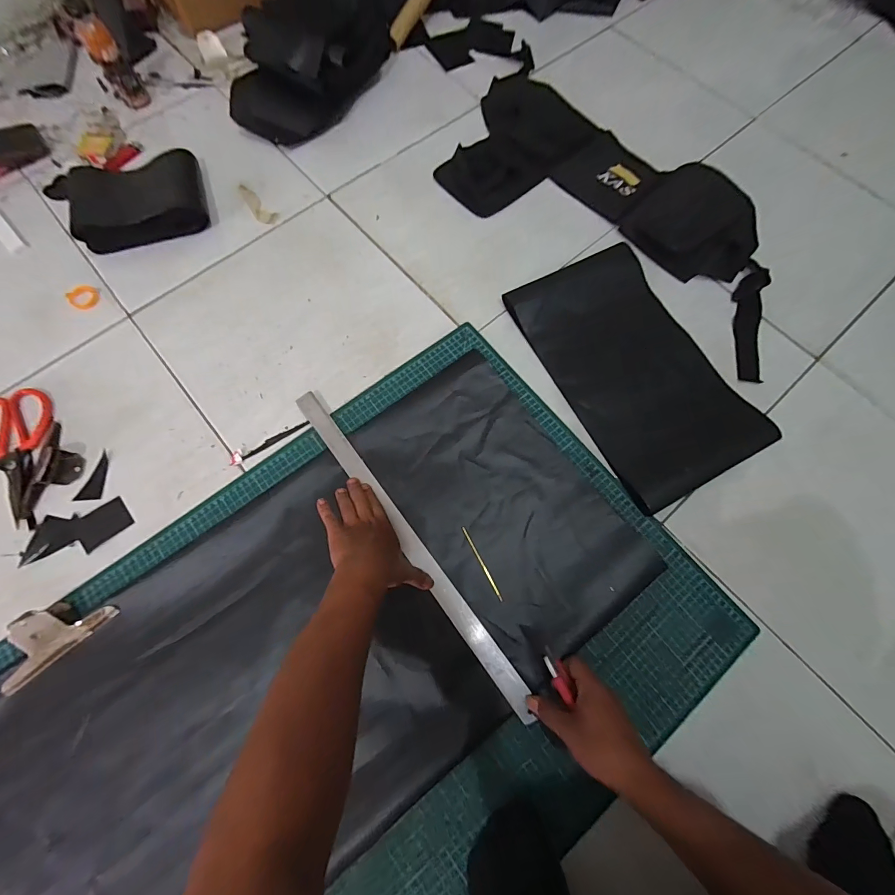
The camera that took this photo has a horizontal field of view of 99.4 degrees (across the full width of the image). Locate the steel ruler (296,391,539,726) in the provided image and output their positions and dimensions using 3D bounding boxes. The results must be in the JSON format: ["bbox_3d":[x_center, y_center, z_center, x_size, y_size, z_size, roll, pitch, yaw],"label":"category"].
[{"bbox_3d":[-0.056,0.124,0.516,0.030,0.008,0.514,-36,77,-9],"label":"steel ruler"}]

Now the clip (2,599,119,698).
[{"bbox_3d":[-0.488,0.227,0.462,0.137,0.035,0.061,-39,77,-11],"label":"clip"}]

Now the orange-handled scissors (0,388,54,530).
[{"bbox_3d":[-0.620,0.009,0.546,0.100,0.011,0.203,-27,75,-8],"label":"orange-handled scissors"}]

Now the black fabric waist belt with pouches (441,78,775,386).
[{"bbox_3d":[0.300,-0.440,0.677,0.727,0.037,0.352,42,77,11],"label":"black fabric waist belt with pouches"}]

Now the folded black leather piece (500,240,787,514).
[{"bbox_3d":[0.291,-0.126,0.582,0.239,0.030,0.384,-26,75,-8],"label":"folded black leather piece"}]

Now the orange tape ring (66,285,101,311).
[{"bbox_3d":[-0.602,-0.251,0.630,0.051,0.006,0.048,0,73,0],"label":"orange tape ring"}]

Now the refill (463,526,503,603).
[{"bbox_3d":[0.047,0.154,0.505,0.006,0.004,0.106,-26,75,-8],"label":"refill"}]

